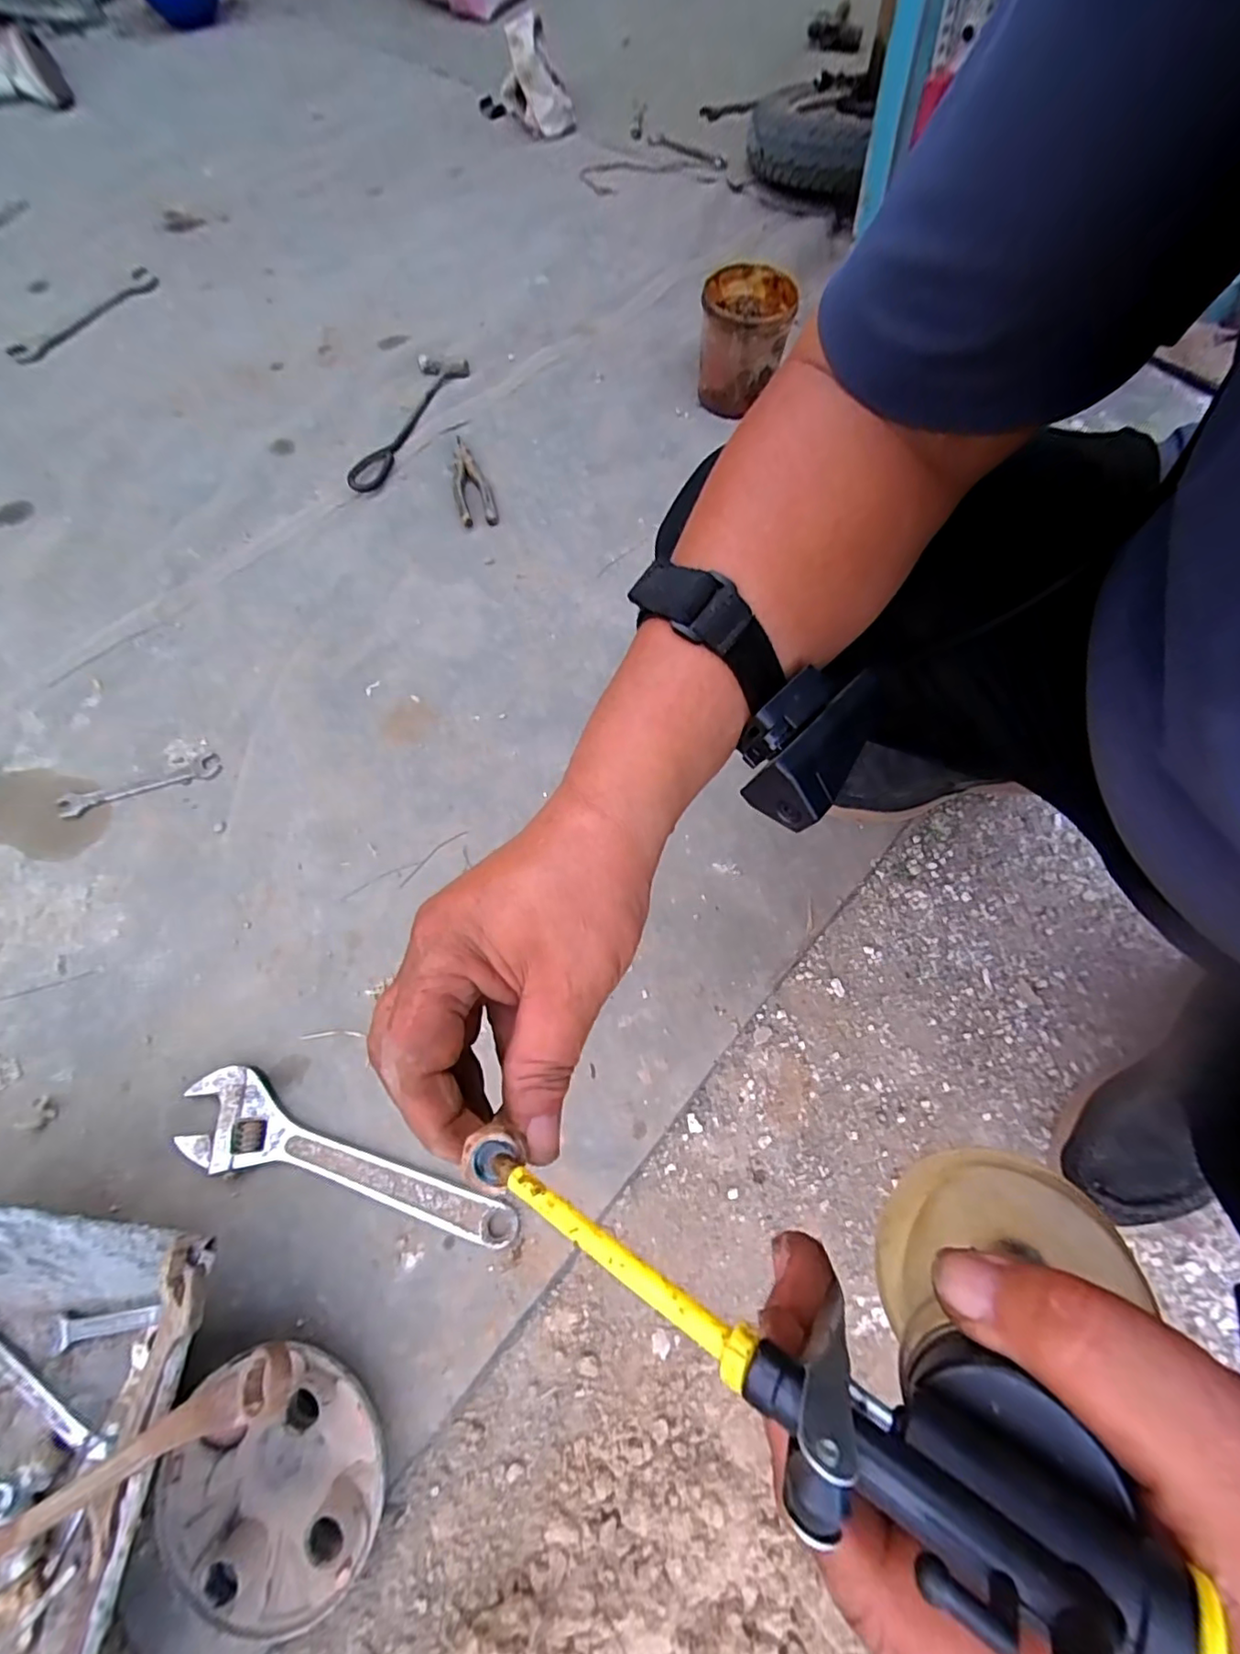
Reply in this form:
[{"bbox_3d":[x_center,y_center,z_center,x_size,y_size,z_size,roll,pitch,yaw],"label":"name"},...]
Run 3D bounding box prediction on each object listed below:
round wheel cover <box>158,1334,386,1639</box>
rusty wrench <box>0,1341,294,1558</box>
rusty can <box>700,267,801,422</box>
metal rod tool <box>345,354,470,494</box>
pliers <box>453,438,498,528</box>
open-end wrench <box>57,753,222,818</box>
[{"bbox_3d":[-0.229,0.440,0.403,0.144,0.043,0.142,1,65,-2],"label":"round wheel cover"},{"bbox_3d":[-0.304,0.377,0.345,0.290,0.024,0.028,-34,69,8],"label":"rusty wrench"},{"bbox_3d":[0.165,-0.650,0.825,0.119,0.145,0.110,9,65,2],"label":"rusty can"},{"bbox_3d":[-0.307,-0.604,0.889,0.082,0.014,0.316,11,65,3],"label":"metal rod tool"},{"bbox_3d":[-0.206,-0.476,0.819,0.049,0.010,0.169,-14,66,-9],"label":"pliers"},{"bbox_3d":[-0.504,-0.046,0.631,0.154,0.007,0.030,-18,67,-10],"label":"open-end wrench"}]

